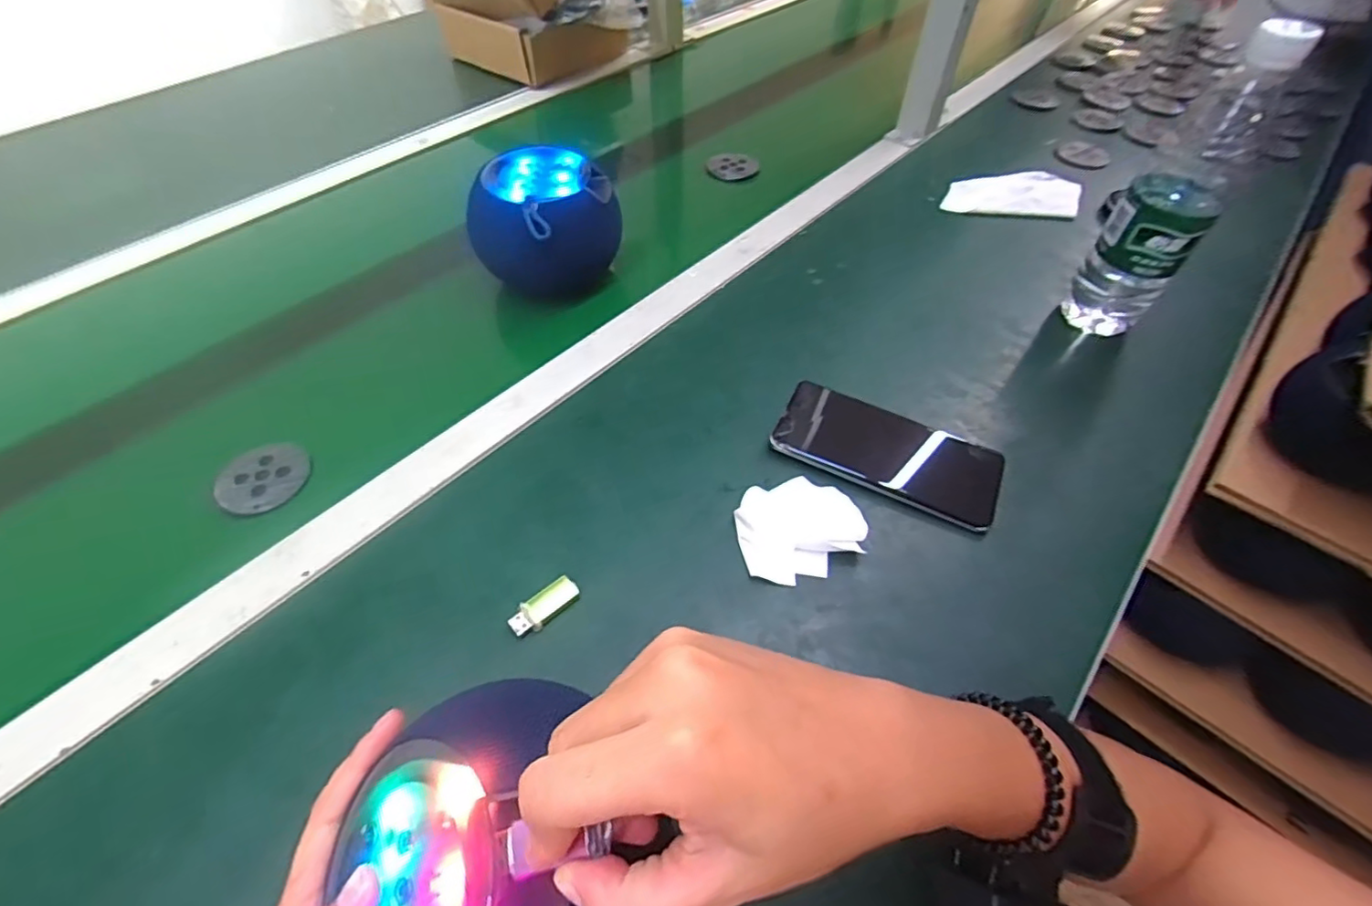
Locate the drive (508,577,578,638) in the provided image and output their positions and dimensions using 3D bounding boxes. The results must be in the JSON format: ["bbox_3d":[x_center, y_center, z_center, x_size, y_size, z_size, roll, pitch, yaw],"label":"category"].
[{"bbox_3d":[-0.087,0.094,0.365,0.045,0.006,0.018,-35,60,-23],"label":"drive"}]

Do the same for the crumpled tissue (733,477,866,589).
[{"bbox_3d":[0.078,0.051,0.396,0.085,0.019,0.065,3,53,2],"label":"crumpled tissue"}]

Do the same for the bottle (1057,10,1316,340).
[{"bbox_3d":[0.384,-0.196,0.465,0.067,0.229,0.061,36,61,24],"label":"bottle"}]

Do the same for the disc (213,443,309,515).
[{"bbox_3d":[-0.310,0.017,0.435,0.053,0.008,0.061,28,58,19],"label":"disc"}]

